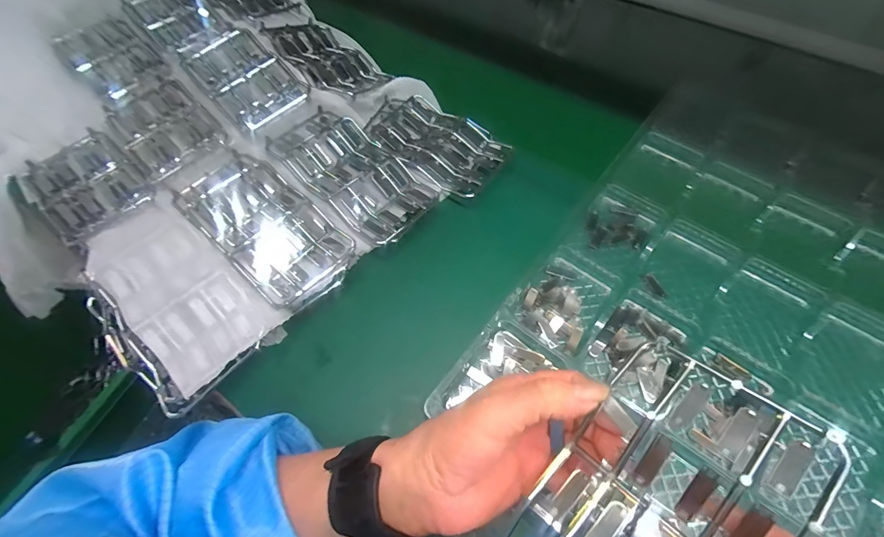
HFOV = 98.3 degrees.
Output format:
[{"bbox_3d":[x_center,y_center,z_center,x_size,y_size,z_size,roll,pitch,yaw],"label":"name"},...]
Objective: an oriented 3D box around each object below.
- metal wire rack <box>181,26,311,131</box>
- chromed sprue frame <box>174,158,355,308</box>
[{"bbox_3d":[-0.223,-0.218,0.447,0.089,0.025,0.166,-43,70,-8],"label":"metal wire rack"},{"bbox_3d":[-0.174,-0.048,0.362,0.197,0.012,0.088,37,69,20],"label":"chromed sprue frame"}]

